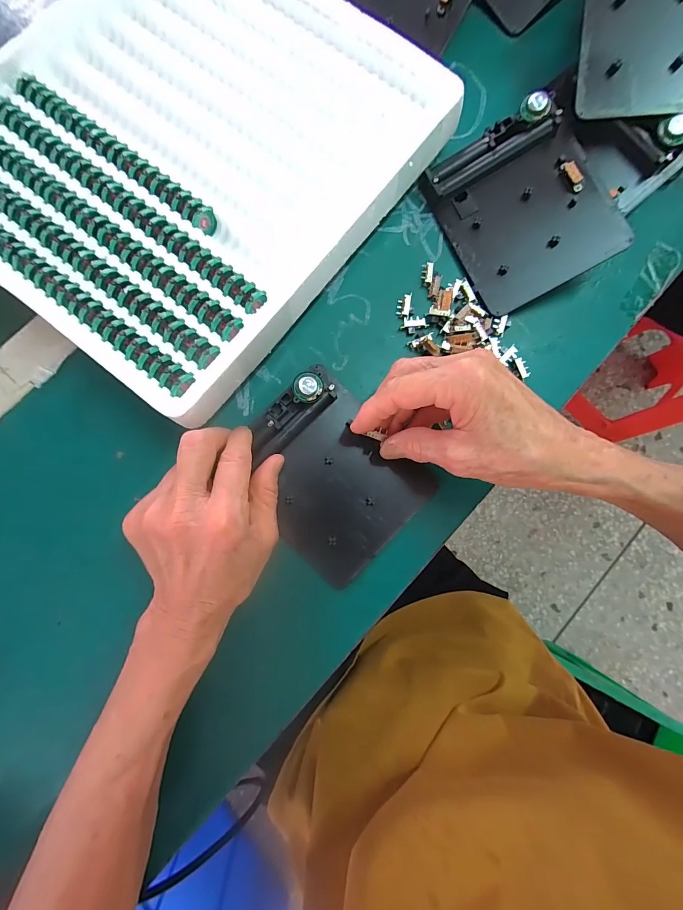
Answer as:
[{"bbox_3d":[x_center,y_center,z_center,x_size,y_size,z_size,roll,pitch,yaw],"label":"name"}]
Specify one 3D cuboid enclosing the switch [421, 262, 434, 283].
[{"bbox_3d":[0.067,-0.144,0.280,0.008,0.005,0.016,7,84,-2],"label":"switch"}]

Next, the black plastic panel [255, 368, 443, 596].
[{"bbox_3d":[-0.008,0.015,0.255,0.106,0.027,0.128,-44,87,-6],"label":"black plastic panel"}]

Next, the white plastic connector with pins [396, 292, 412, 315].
[{"bbox_3d":[0.049,-0.118,0.277,0.010,0.006,0.018,10,84,-1],"label":"white plastic connector with pins"}]

